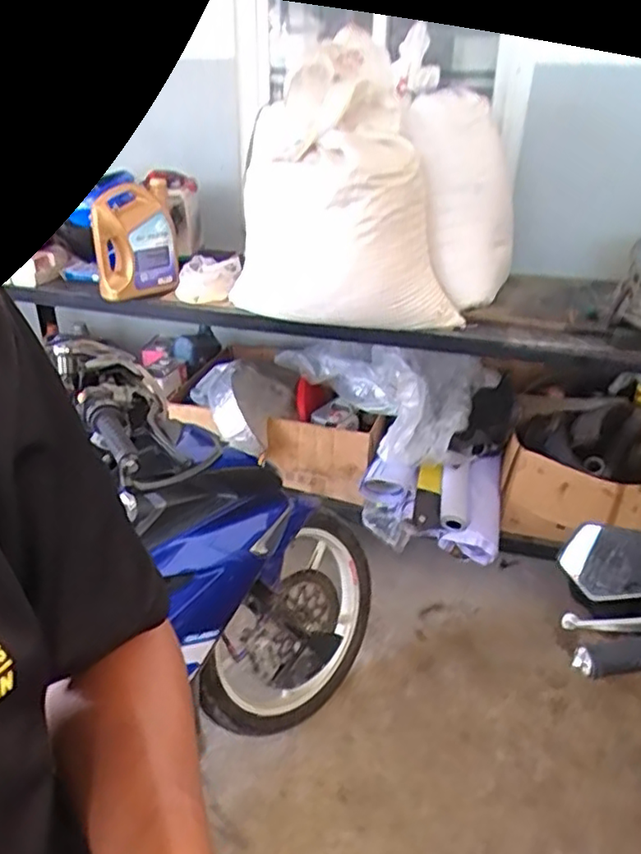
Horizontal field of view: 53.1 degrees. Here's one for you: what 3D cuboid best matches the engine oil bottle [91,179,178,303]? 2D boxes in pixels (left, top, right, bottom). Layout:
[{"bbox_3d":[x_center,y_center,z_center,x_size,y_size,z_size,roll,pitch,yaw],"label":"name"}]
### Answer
[{"bbox_3d":[-0.525,-0.522,1.810,0.229,0.280,0.136,-7,29,-14],"label":"engine oil bottle"}]

